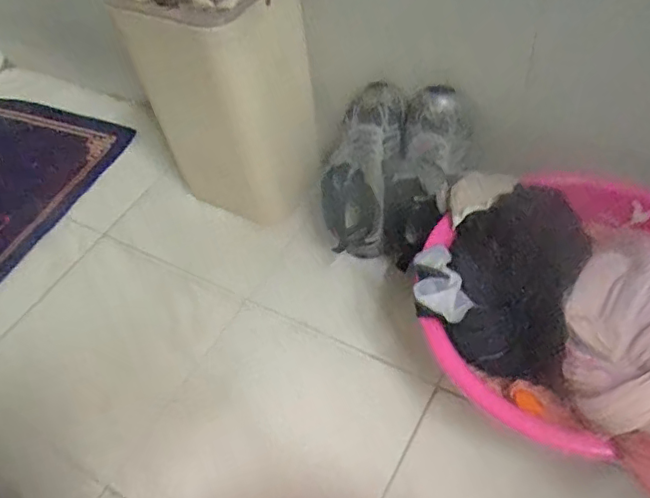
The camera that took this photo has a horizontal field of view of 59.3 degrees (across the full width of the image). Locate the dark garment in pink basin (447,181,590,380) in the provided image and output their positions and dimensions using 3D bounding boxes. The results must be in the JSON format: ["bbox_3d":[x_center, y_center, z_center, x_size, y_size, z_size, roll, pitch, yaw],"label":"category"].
[{"bbox_3d":[0.215,0.029,0.667,0.151,0.087,0.234,14,54,20],"label":"dark garment in pink basin"}]

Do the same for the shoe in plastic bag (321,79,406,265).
[{"bbox_3d":[0.050,-0.114,0.817,0.095,0.106,0.251,12,93,15],"label":"shoe in plastic bag"}]

